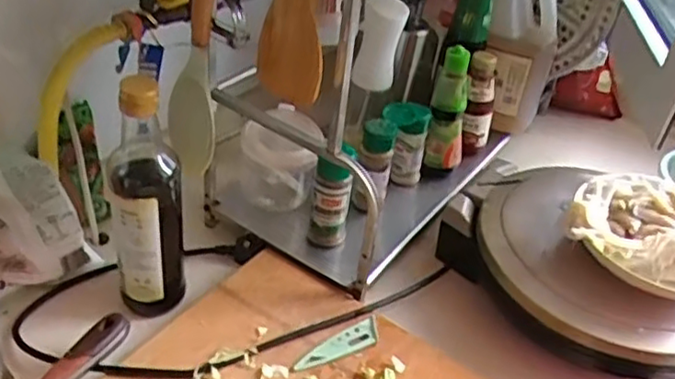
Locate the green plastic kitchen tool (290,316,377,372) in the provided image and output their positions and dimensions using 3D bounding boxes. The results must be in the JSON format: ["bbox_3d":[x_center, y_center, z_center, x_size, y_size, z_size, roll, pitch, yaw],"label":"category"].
[{"bbox_3d":[0.002,0.148,0.617,0.096,0.011,0.025,-18,44,-30],"label":"green plastic kitchen tool"}]

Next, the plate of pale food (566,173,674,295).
[{"bbox_3d":[0.314,0.042,0.639,0.172,0.043,0.152,21,39,16],"label":"plate of pale food"}]

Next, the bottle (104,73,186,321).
[{"bbox_3d":[-0.172,0.008,0.595,0.064,0.222,0.058,-8,40,-20],"label":"bottle"}]

